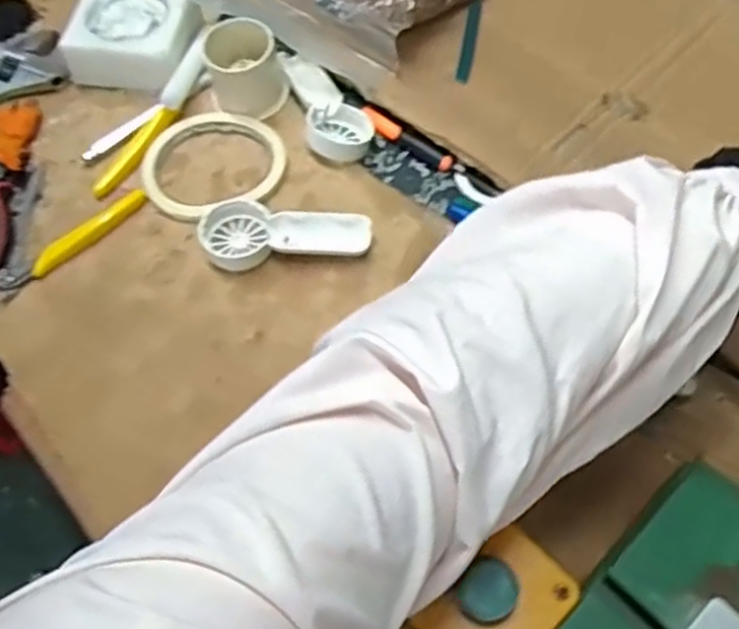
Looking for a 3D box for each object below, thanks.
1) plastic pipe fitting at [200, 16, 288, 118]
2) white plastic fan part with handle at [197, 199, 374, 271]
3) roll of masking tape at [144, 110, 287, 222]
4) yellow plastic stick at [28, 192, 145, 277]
[{"bbox_3d":[-0.088,-0.176,0.546,0.051,0.054,0.049,-31,66,-15],"label":"plastic pipe fitting"},{"bbox_3d":[-0.057,-0.050,0.507,0.110,0.020,0.047,10,62,6],"label":"white plastic fan part with handle"},{"bbox_3d":[-0.111,-0.109,0.537,0.099,0.010,0.089,-18,63,-9],"label":"roll of masking tape"},{"bbox_3d":[-0.193,-0.057,0.520,0.014,0.015,0.090,38,71,21],"label":"yellow plastic stick"}]

